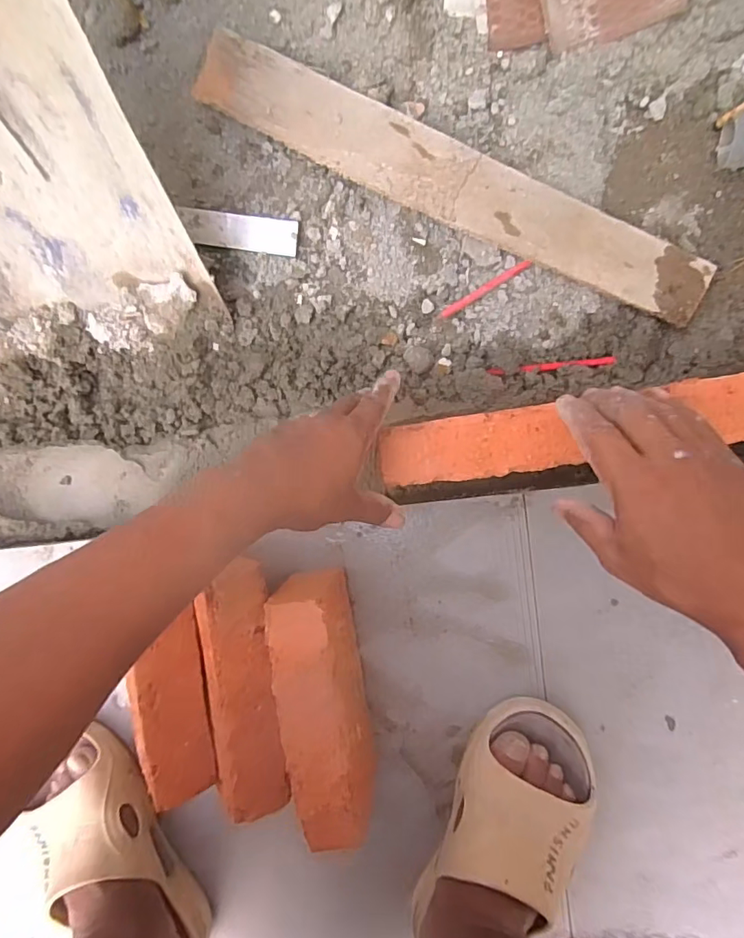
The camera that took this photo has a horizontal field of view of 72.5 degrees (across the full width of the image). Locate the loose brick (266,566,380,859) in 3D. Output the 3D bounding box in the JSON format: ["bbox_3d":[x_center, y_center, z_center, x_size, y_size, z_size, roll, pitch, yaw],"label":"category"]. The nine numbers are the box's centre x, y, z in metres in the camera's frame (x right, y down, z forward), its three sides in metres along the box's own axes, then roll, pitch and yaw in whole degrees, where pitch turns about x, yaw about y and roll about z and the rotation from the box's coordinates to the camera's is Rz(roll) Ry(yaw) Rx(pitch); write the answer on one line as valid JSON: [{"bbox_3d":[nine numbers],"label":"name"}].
[{"bbox_3d":[-0.037,0.186,0.418,0.050,0.098,0.194,-9,94,7],"label":"loose brick"}]

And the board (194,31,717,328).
[{"bbox_3d":[0.072,-0.261,0.459,0.488,0.008,0.060,26,101,1],"label":"board"}]

